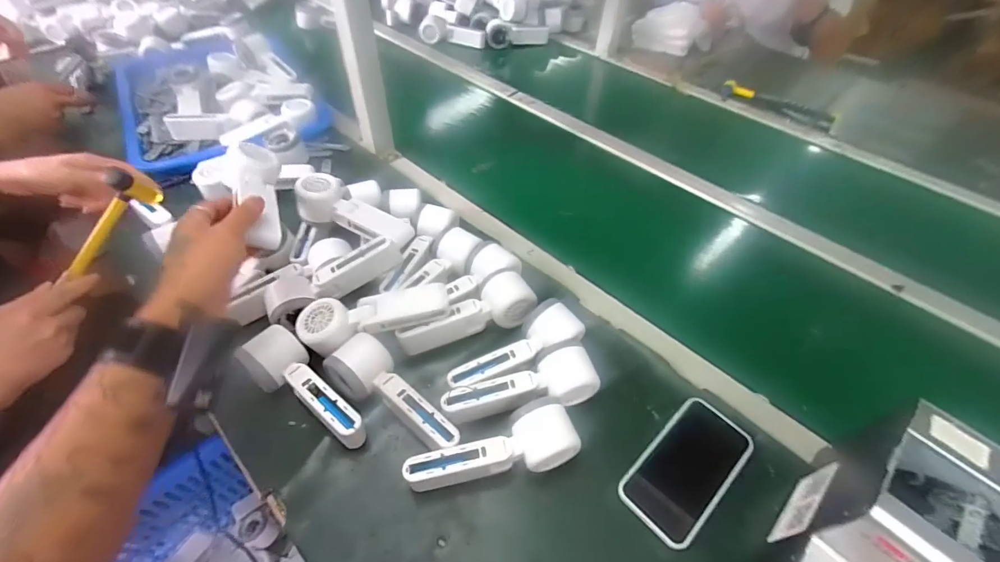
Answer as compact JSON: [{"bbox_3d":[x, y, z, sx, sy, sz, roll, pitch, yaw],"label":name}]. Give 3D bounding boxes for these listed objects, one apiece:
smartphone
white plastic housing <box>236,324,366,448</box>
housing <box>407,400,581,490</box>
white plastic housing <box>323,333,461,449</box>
[{"bbox_3d":[0.188,0.186,0.434,0.147,0.009,0.074,-35,59,-28],"label":"smartphone"},{"bbox_3d":[-0.207,0.118,0.454,0.169,0.053,0.057,36,57,25],"label":"white plastic housing"},{"bbox_3d":[-0.007,0.163,0.422,0.169,0.053,0.063,-11,50,-12],"label":"housing"},{"bbox_3d":[-0.114,0.128,0.452,0.062,0.050,0.158,-34,58,-27],"label":"white plastic housing"}]

